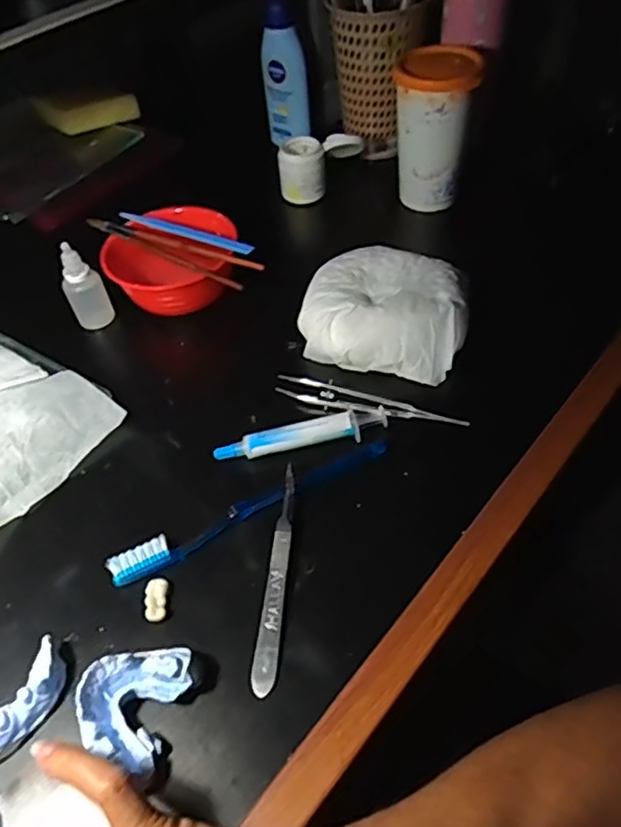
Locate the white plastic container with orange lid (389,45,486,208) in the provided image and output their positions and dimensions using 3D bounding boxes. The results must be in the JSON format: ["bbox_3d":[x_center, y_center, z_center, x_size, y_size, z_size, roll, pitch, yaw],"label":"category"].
[{"bbox_3d":[0.115,-0.262,0.575,0.071,0.125,0.079,8,51,12],"label":"white plastic container with orange lid"}]

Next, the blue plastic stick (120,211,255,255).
[{"bbox_3d":[-0.106,-0.152,0.521,0.138,0.007,0.009,21,55,21],"label":"blue plastic stick"}]

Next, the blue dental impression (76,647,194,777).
[{"bbox_3d":[-0.090,0.146,0.319,0.046,0.029,0.057,14,53,16],"label":"blue dental impression"}]

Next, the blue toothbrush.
[{"bbox_3d":[-0.035,0.059,0.392,0.187,0.009,0.018,-23,52,-14],"label":"blue toothbrush"}]

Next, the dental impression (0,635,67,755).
[{"bbox_3d":[-0.151,0.154,0.326,0.024,0.020,0.063,22,55,22],"label":"dental impression"}]

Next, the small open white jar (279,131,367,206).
[{"bbox_3d":[0.010,-0.241,0.612,0.080,0.050,0.043,0,50,5],"label":"small open white jar"}]

